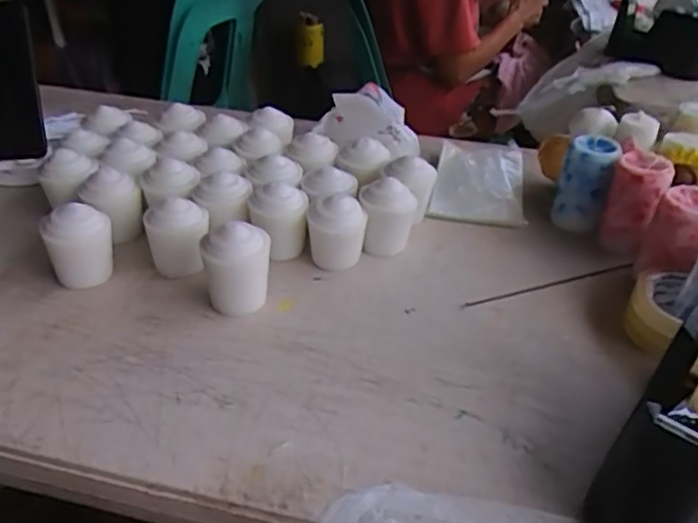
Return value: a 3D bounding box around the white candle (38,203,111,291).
[{"bbox_3d":[-0.239,-0.012,0.537,0.054,0.073,0.045,-17,40,-22],"label":"white candle"}]

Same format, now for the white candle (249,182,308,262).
[{"bbox_3d":[-0.067,-0.041,0.581,0.055,0.064,0.046,-4,37,-8],"label":"white candle"}]

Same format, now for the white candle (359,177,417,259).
[{"bbox_3d":[0.037,-0.042,0.594,0.055,0.070,0.046,2,37,1],"label":"white candle"}]

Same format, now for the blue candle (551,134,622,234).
[{"bbox_3d":[0.250,-0.085,0.639,0.051,0.085,0.048,17,39,20],"label":"blue candle"}]

